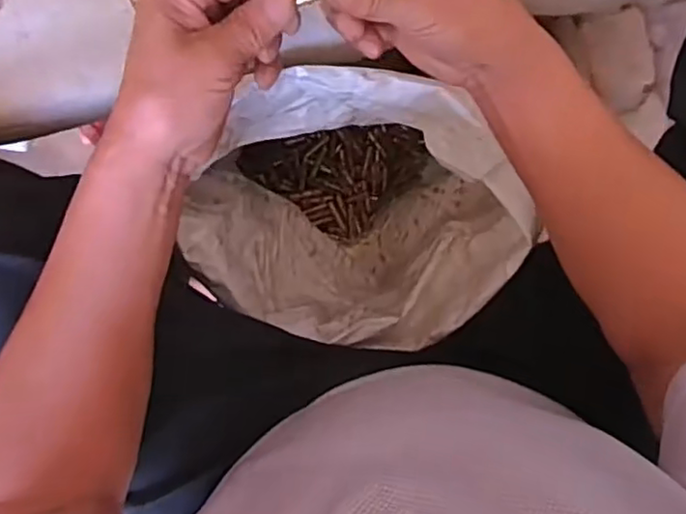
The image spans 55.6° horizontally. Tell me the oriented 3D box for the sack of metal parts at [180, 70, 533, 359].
[{"bbox_3d":[0.001,-0.056,0.669,0.266,0.388,0.223,25,97,-5],"label":"sack of metal parts"}]

